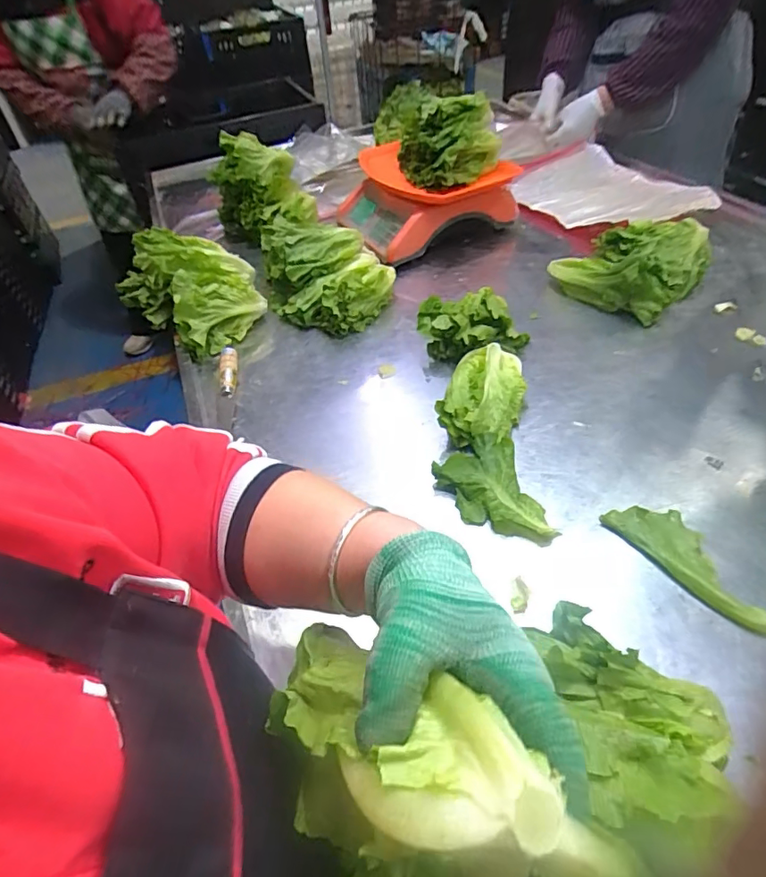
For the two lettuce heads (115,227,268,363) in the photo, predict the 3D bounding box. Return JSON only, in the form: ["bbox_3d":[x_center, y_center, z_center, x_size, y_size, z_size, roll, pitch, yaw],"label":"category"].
[{"bbox_3d":[-0.329,-0.257,0.886,0.241,0.120,0.190,27,55,29],"label":"two lettuce heads"}]

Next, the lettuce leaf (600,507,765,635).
[{"bbox_3d":[0.308,0.121,0.507,0.060,0.025,0.171,-30,50,-21],"label":"lettuce leaf"}]

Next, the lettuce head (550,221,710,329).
[{"bbox_3d":[0.433,-0.313,0.876,0.255,0.080,0.206,-35,52,-24],"label":"lettuce head"}]

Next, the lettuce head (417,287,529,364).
[{"bbox_3d":[0.145,-0.174,0.780,0.131,0.068,0.156,31,57,31],"label":"lettuce head"}]

